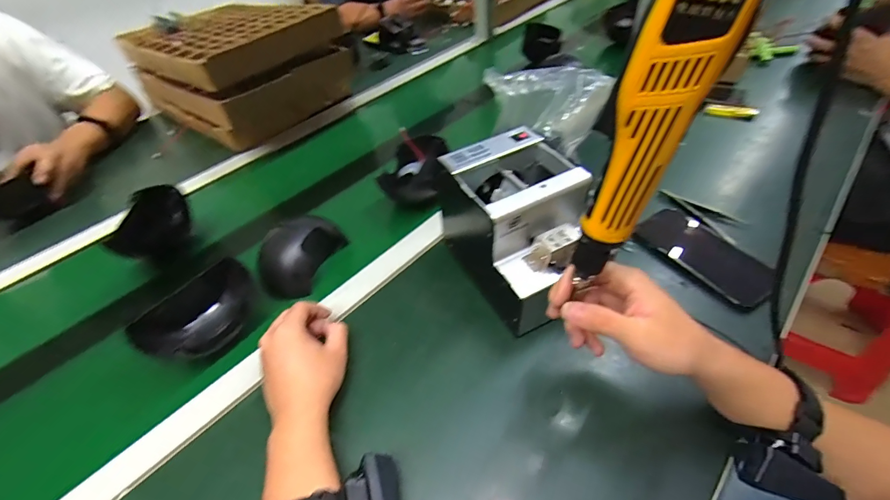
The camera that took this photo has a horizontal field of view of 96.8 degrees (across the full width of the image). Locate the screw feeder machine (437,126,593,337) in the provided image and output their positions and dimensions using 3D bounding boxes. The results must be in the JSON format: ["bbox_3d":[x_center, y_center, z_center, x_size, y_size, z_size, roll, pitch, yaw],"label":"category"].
[{"bbox_3d":[0.089,-0.026,0.469,0.129,0.157,0.173,-25,48,-18],"label":"screw feeder machine"}]

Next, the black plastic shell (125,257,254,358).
[{"bbox_3d":[-0.279,0.076,0.459,0.087,0.065,0.130,21,51,25],"label":"black plastic shell"}]

